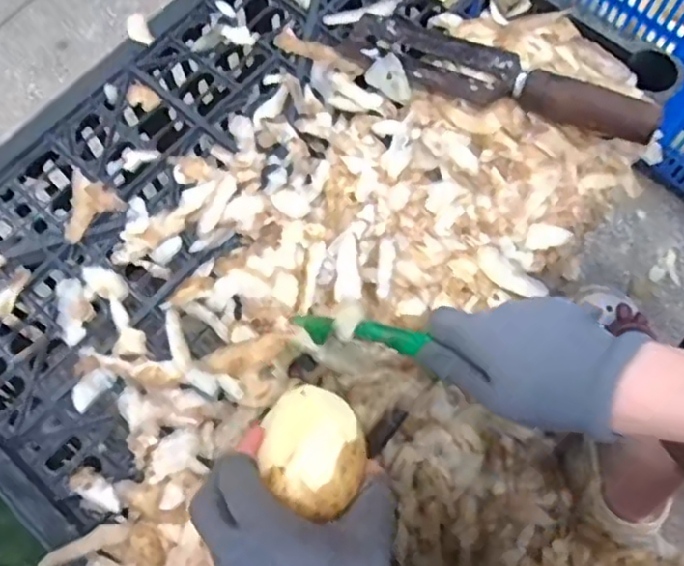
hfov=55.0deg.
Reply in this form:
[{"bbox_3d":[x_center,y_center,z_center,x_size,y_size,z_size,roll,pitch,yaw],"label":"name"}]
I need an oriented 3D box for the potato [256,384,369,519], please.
[{"bbox_3d":[-0.014,0.087,0.365,0.054,0.050,0.072,-14,70,-4],"label":"potato"}]

